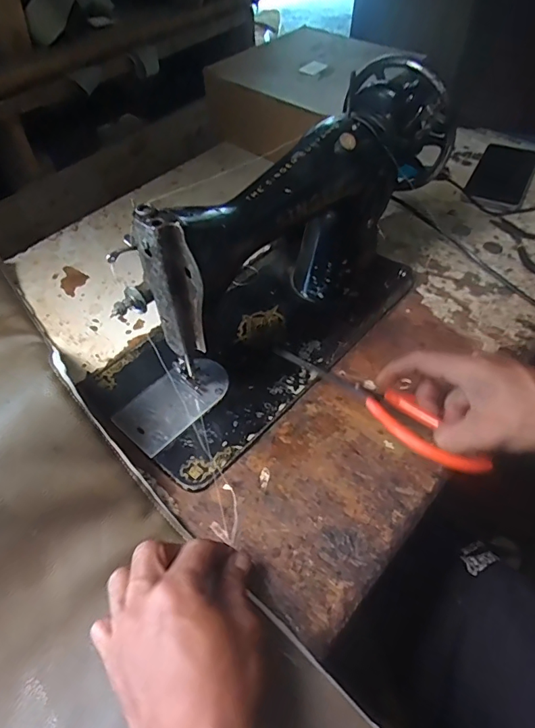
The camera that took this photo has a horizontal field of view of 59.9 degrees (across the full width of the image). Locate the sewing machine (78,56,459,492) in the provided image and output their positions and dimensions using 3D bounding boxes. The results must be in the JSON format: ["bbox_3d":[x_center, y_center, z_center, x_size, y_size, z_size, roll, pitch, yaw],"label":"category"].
[{"bbox_3d":[0.004,-0.111,0.455,0.174,0.195,0.399,32,57,25],"label":"sewing machine"}]

